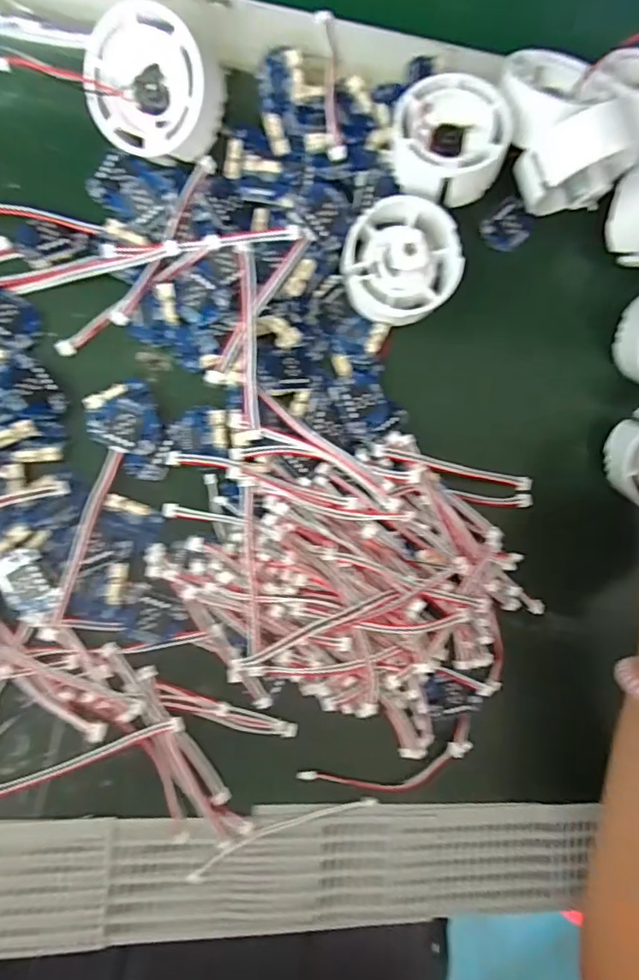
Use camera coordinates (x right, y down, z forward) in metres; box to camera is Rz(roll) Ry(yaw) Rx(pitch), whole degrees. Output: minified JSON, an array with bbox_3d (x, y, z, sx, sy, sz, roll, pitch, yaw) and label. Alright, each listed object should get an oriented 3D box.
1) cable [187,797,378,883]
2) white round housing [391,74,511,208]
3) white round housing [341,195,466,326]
[{"bbox_3d":[-0.016,0.156,0.249,0.088,0.010,0.011,-16,87,-13],"label":"cable"},{"bbox_3d":[0.062,-0.169,0.258,0.051,0.019,0.056,1,84,-11],"label":"white round housing"},{"bbox_3d":[0.040,-0.111,0.255,0.054,0.020,0.055,0,89,-8],"label":"white round housing"}]

